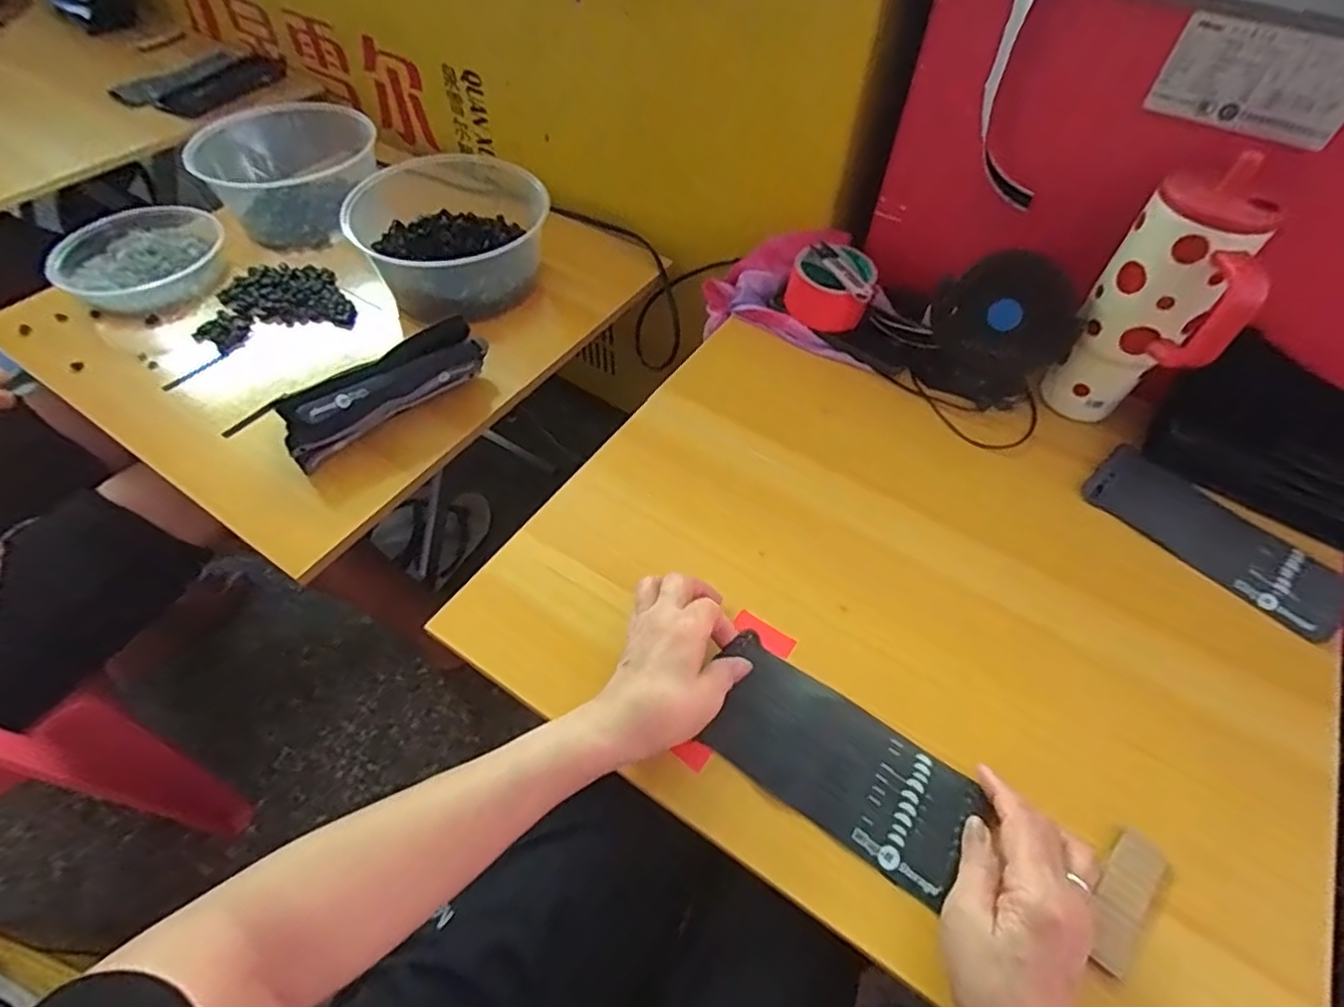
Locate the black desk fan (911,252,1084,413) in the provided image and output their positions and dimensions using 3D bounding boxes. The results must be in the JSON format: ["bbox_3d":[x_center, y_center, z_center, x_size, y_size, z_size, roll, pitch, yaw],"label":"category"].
[{"bbox_3d":[0.313,-0.166,0.610,0.074,0.125,0.121,-38,63,-26],"label":"black desk fan"}]

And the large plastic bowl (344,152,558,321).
[{"bbox_3d":[-0.268,-0.326,0.775,0.229,0.105,0.224,-18,56,-15],"label":"large plastic bowl"}]

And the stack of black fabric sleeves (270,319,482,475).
[{"bbox_3d":[-0.289,-0.115,0.651,0.220,0.057,0.060,-35,62,-25],"label":"stack of black fabric sleeves"}]

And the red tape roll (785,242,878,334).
[{"bbox_3d":[0.170,-0.232,0.677,0.083,0.056,0.078,1,53,-2],"label":"red tape roll"}]

